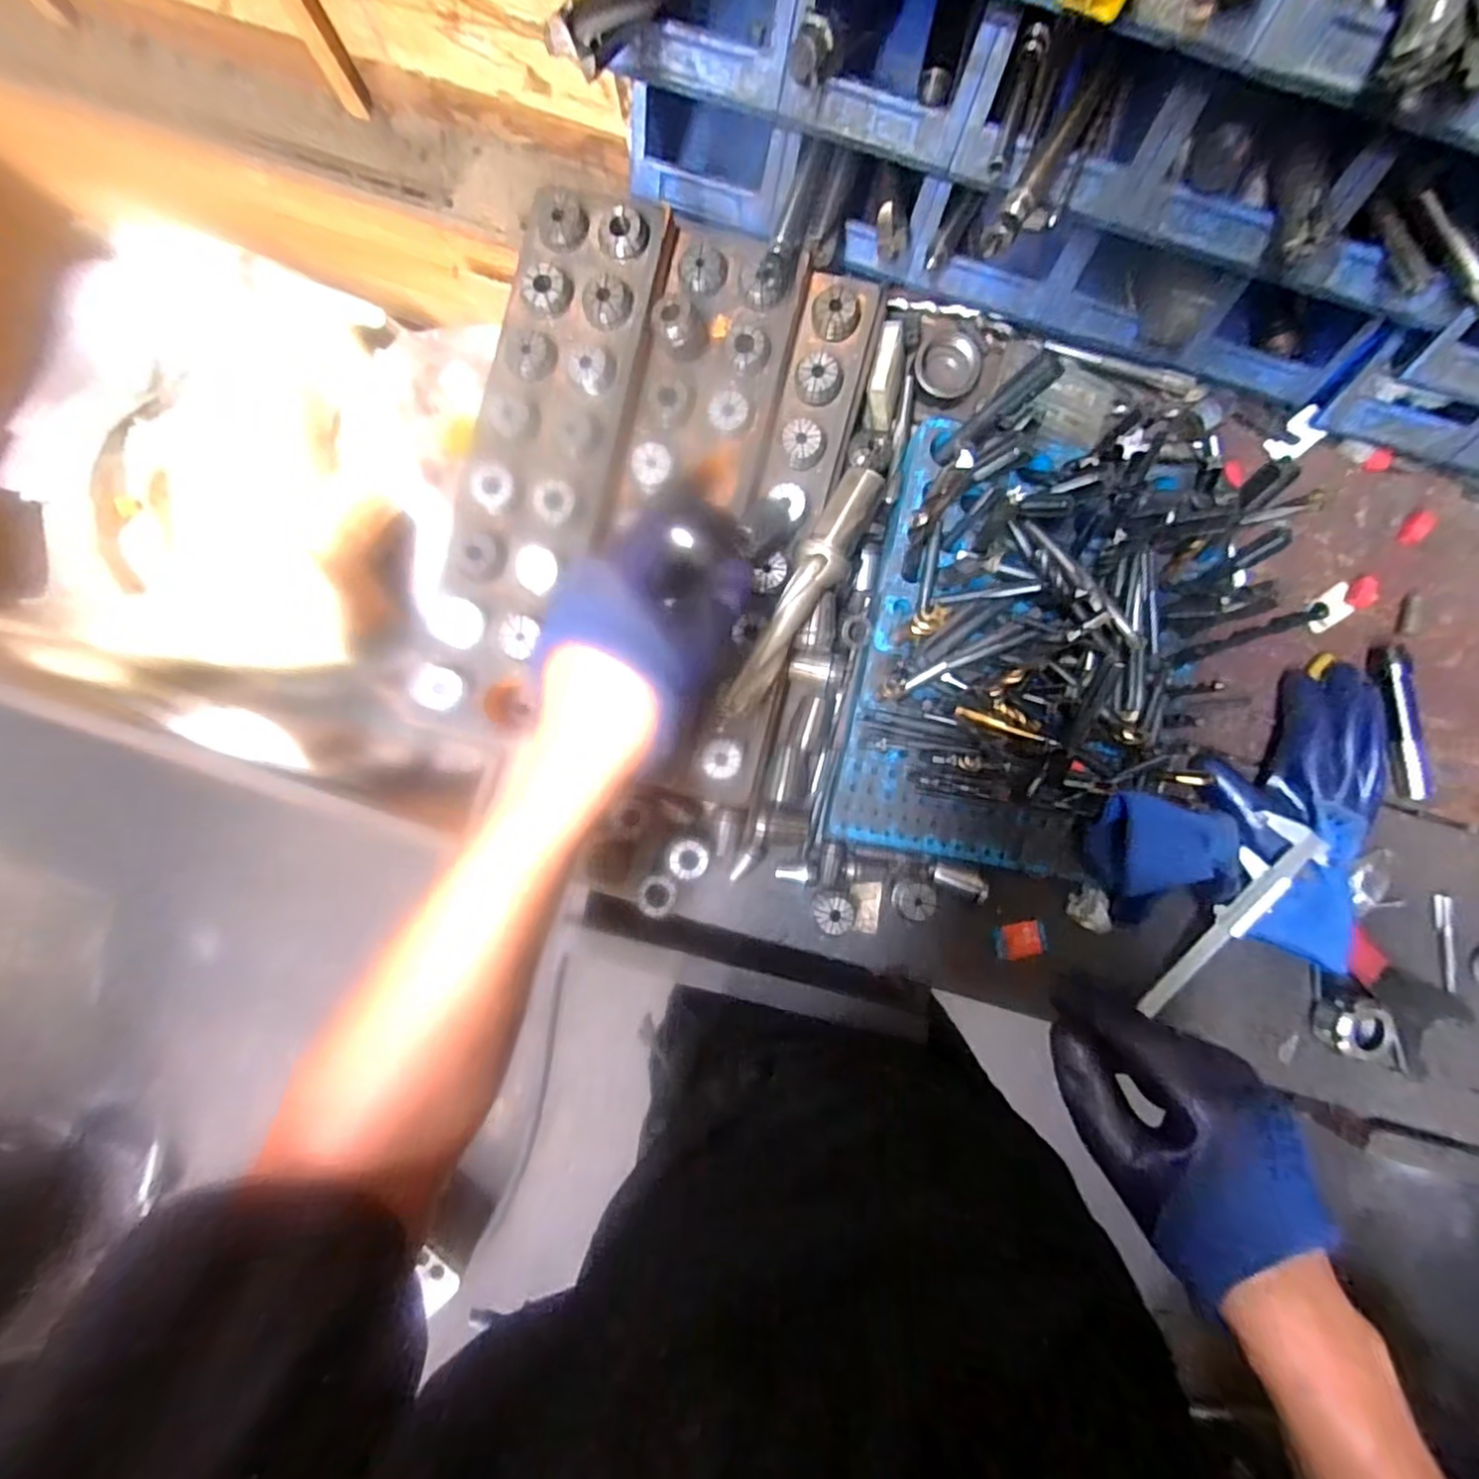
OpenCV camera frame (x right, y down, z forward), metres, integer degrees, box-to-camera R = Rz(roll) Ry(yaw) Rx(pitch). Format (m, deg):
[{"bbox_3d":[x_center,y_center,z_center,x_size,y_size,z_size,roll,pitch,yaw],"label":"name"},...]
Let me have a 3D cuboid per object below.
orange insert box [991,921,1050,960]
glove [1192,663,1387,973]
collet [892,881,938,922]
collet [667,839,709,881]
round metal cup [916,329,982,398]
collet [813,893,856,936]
[{"bbox_3d":[0.221,0.158,0.512,0.041,0.005,0.031,-11,91,-2],"label":"orange insert box"},{"bbox_3d":[0.418,0.055,0.484,0.116,0.035,0.223,-1,91,-2],"label":"glove"},{"bbox_3d":[0.126,0.115,0.481,0.029,0.032,0.027,0,91,-2],"label":"collet"},{"bbox_3d":[-0.037,0.084,0.474,0.027,0.034,0.026,0,94,-5],"label":"collet"},{"bbox_3d":[0.156,-0.280,0.486,0.045,0.009,0.048,0,91,-2],"label":"round metal cup"},{"bbox_3d":[0.067,0.125,0.482,0.027,0.036,0.028,0,91,-2],"label":"collet"}]

